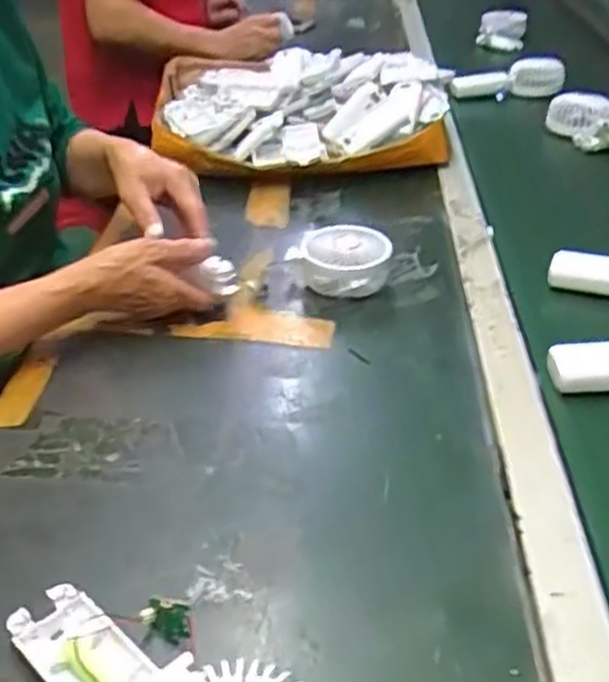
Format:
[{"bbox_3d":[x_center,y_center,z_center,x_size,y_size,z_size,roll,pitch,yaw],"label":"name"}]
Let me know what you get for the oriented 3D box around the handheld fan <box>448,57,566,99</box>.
[{"bbox_3d":[0.322,-0.413,1.214,0.197,0.054,0.037,-11,36,-12],"label":"handheld fan"}]

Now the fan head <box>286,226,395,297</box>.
[{"bbox_3d":[0.035,-0.081,0.751,0.094,0.052,0.067,-5,35,-3],"label":"fan head"}]

